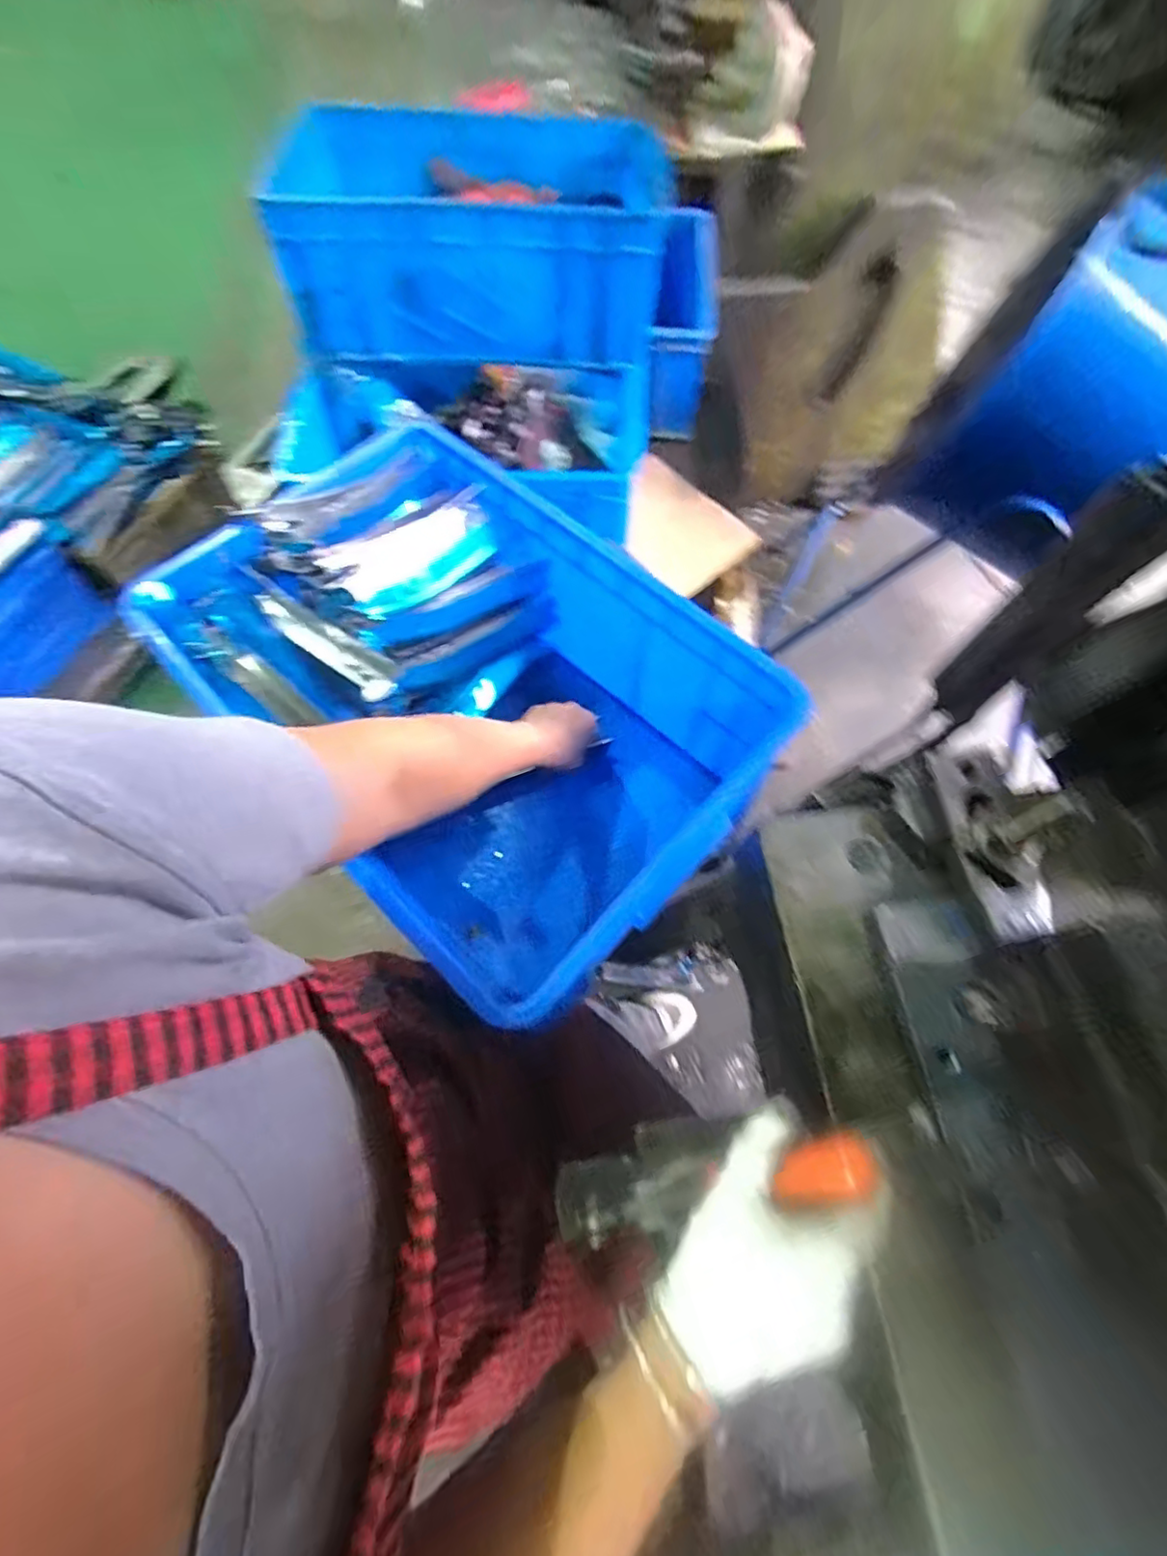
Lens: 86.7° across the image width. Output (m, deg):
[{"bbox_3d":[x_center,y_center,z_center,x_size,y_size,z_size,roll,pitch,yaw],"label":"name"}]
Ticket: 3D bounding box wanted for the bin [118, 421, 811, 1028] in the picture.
[{"bbox_3d":[-0.111,-0.082,0.618,0.484,0.208,0.338,41,73,16],"label":"bin"}]

